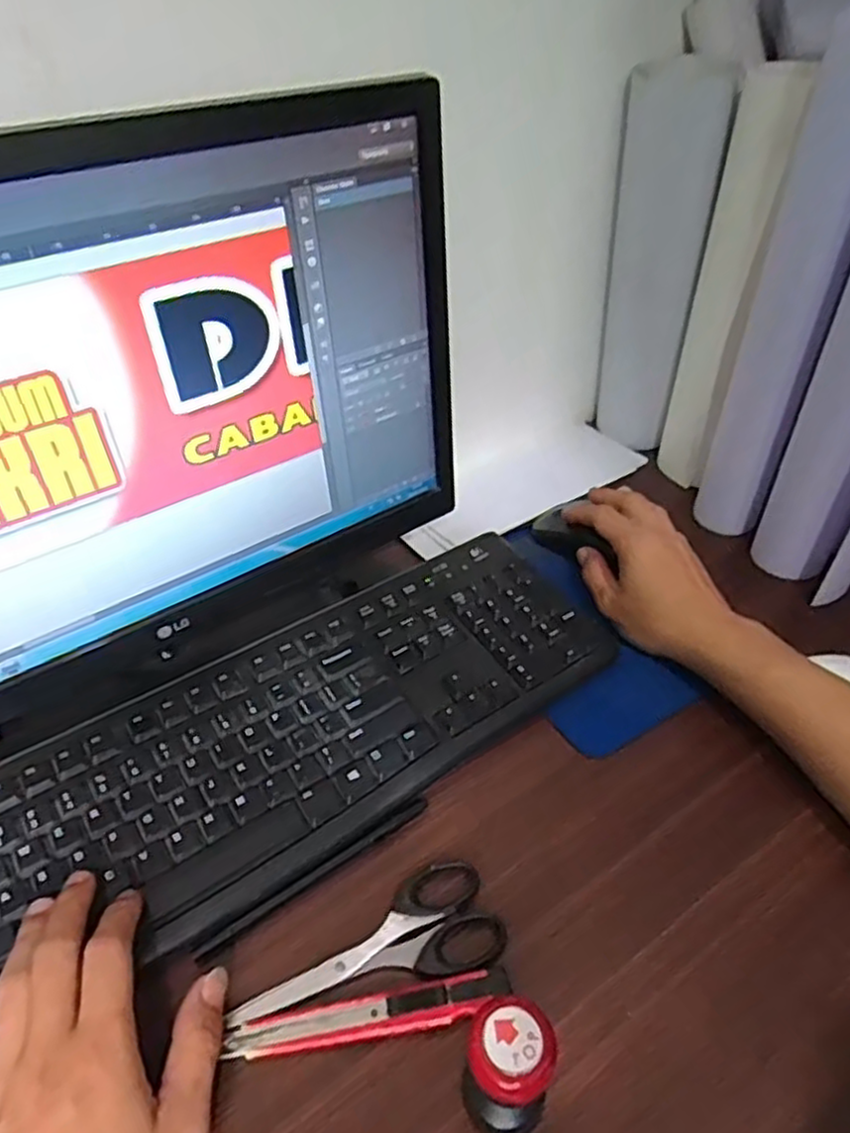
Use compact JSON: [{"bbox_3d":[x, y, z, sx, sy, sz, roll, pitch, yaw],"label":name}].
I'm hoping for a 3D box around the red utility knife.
[{"bbox_3d":[-0.026,0.217,0.352,0.135,0.010,0.019,-7,41,-8],"label":"red utility knife"}]

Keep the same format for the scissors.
[{"bbox_3d":[-0.028,0.200,0.376,0.138,0.011,0.056,-16,44,-18],"label":"scissors"}]

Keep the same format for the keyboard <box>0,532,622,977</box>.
[{"bbox_3d":[-0.078,0.104,0.464,0.436,0.015,0.158,-23,51,-23],"label":"keyboard"}]

